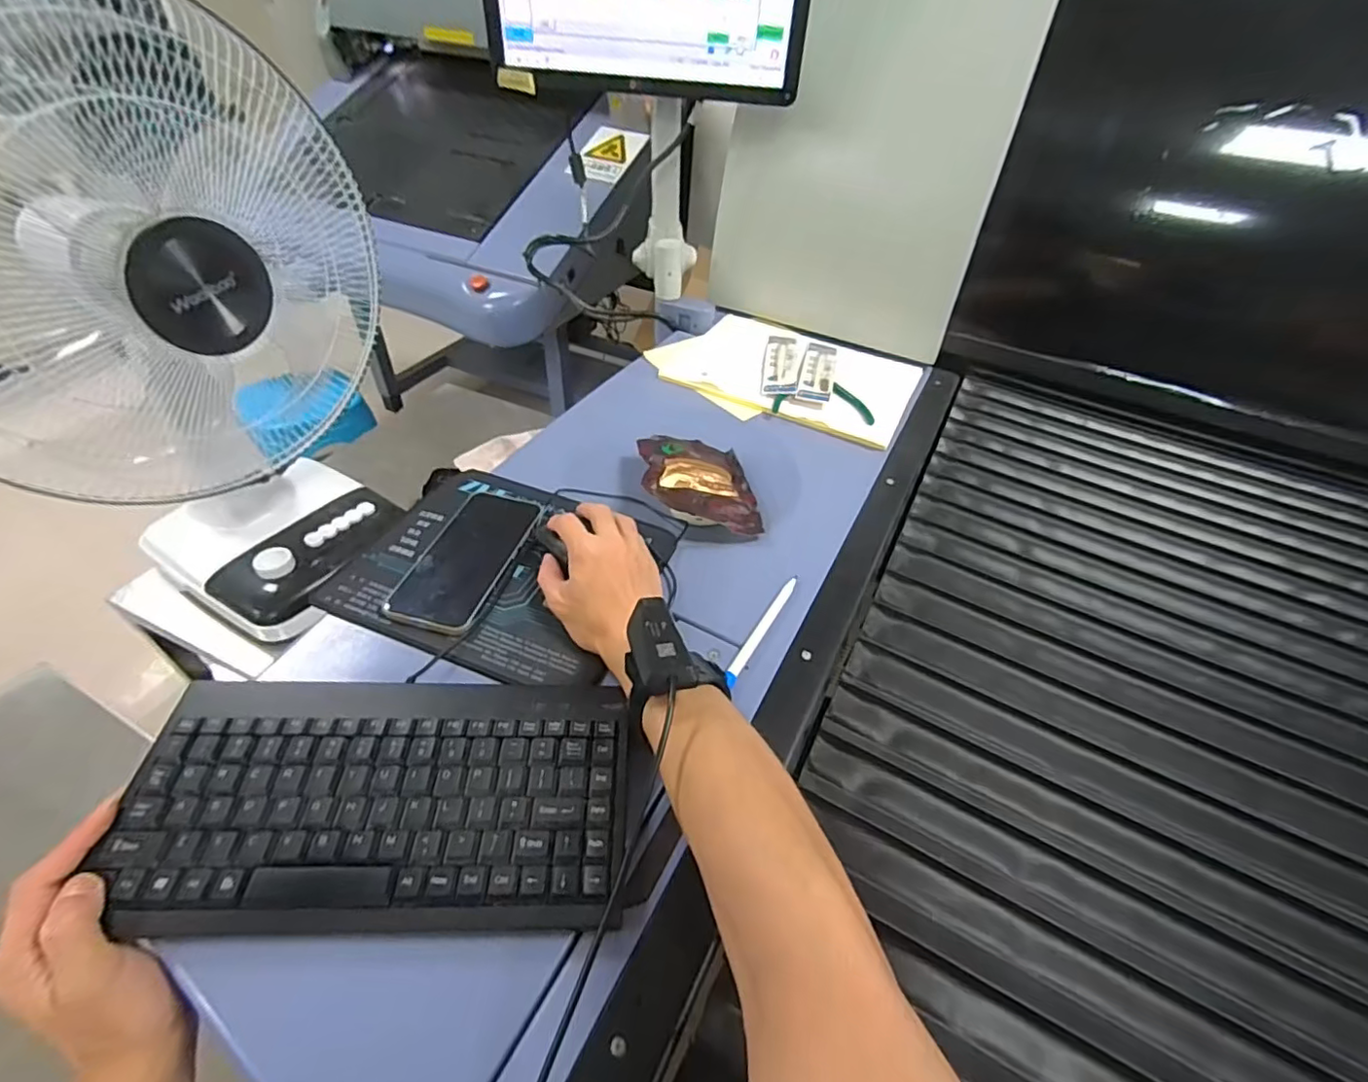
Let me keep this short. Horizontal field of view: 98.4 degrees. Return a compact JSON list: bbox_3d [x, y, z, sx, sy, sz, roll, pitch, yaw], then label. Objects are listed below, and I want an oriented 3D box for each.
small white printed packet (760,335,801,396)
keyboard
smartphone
[{"bbox_3d":[0.137,-0.249,0.828,0.048,0.018,0.177,10,44,4],"label":"small white printed packet"},{"bbox_3d":[-0.178,0.152,0.359,0.281,0.021,0.141,2,44,-4],"label":"keyboard"},{"bbox_3d":[-0.189,0.011,0.526,0.078,0.014,0.164,12,44,7],"label":"smartphone"}]

